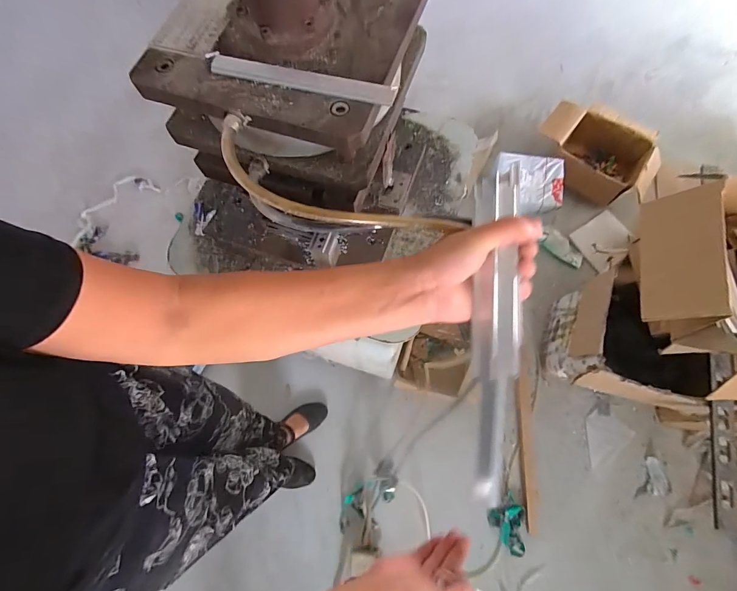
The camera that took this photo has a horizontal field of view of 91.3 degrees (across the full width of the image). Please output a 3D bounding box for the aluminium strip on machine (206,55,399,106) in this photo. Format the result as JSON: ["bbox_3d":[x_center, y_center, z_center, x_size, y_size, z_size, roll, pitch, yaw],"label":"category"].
[{"bbox_3d":[-0.058,-0.186,0.310,0.165,0.007,0.019,15,72,8],"label":"aluminium strip on machine"}]

